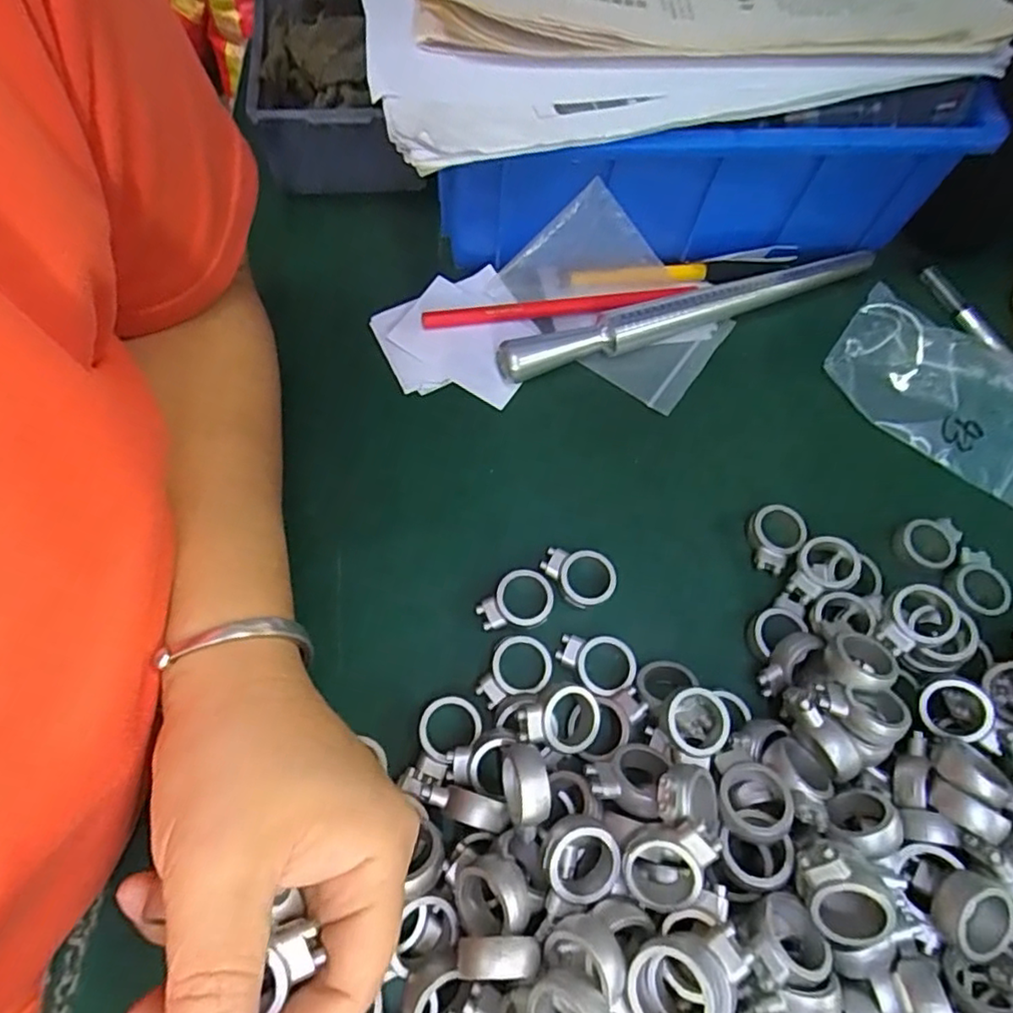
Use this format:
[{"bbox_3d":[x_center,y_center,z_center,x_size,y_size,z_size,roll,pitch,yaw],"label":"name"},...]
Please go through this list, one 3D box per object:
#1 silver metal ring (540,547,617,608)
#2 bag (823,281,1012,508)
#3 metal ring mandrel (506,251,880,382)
[{"bbox_3d":[0.032,0.032,0.281,0.034,0.006,0.026,17,65,4],"label":"silver metal ring"},{"bbox_3d":[0.239,-0.066,0.332,0.118,0.019,0.077,34,67,11],"label":"bag"},{"bbox_3d":[0.105,-0.109,0.343,0.228,0.023,0.017,-19,68,-12],"label":"metal ring mandrel"}]

